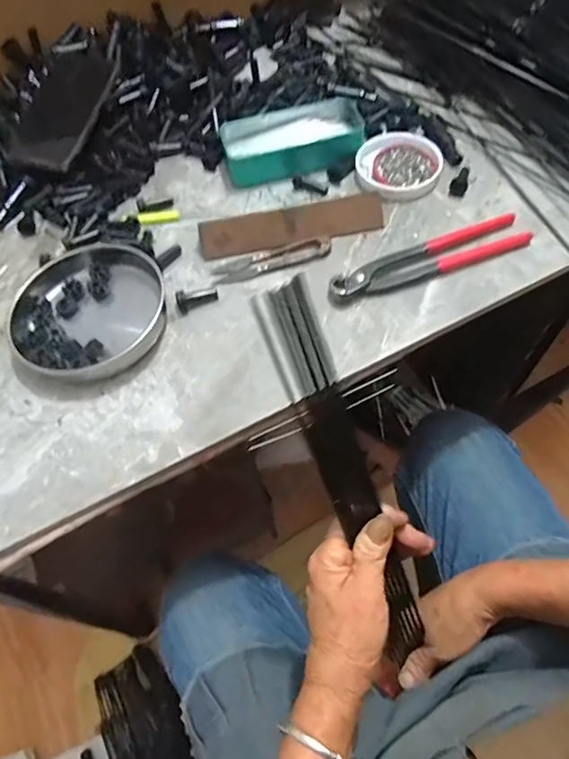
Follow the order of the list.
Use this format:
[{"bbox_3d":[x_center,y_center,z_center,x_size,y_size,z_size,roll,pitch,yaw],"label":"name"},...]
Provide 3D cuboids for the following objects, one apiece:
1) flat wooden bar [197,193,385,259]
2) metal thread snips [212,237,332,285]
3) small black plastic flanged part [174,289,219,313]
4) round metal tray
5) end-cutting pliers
[{"bbox_3d":[0.007,-0.150,0.493,0.179,0.035,0.009,-11,19,-1],"label":"flat wooden bar"},{"bbox_3d":[-0.012,-0.116,0.484,0.113,0.008,0.025,-19,59,-6],"label":"metal thread snips"},{"bbox_3d":[-0.080,-0.076,0.464,0.038,0.015,0.014,-22,60,-9],"label":"small black plastic flanged part"},{"bbox_3d":[-0.178,-0.065,0.462,0.134,0.020,0.147,-2,59,4],"label":"round metal tray"},{"bbox_3d":[0.135,-0.112,0.465,0.201,0.017,0.038,-22,59,-8],"label":"end-cutting pliers"}]

